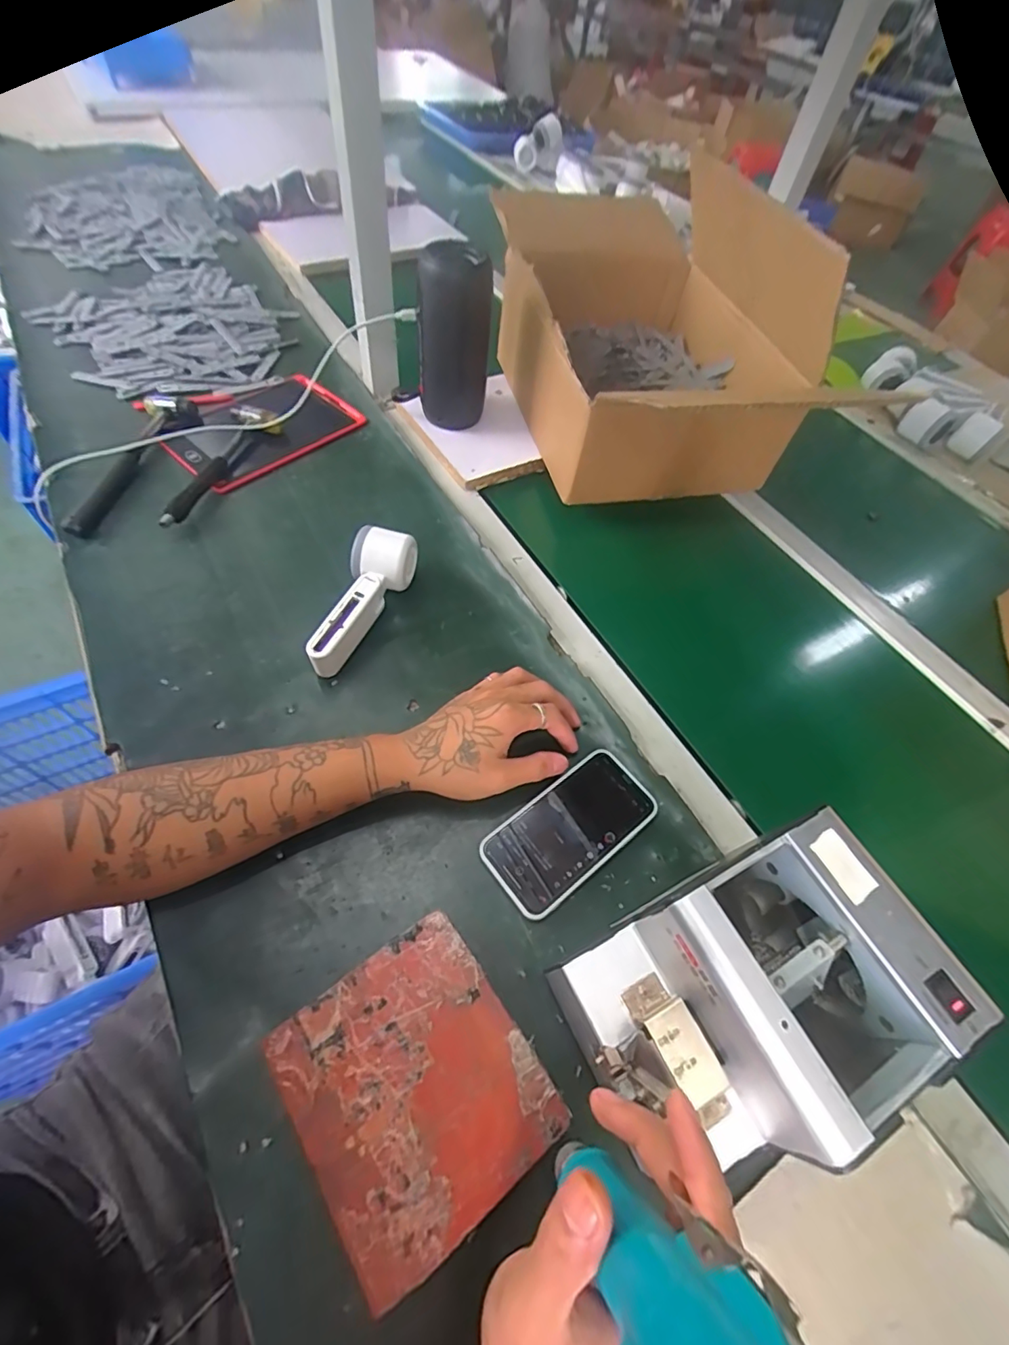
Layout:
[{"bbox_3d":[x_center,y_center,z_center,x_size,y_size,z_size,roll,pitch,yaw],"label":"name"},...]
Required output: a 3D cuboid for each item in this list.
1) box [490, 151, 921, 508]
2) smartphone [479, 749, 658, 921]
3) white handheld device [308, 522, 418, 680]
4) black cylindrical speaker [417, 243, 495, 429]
[{"bbox_3d":[0.171,-0.440,0.653,0.293,0.228,0.426,-8,59,-9],"label":"box"},{"bbox_3d":[0.056,0.128,0.440,0.146,0.009,0.075,-33,66,-22],"label":"smartphone"},{"bbox_3d":[-0.147,-0.073,0.518,0.054,0.053,0.162,24,60,10],"label":"white handheld device"},{"bbox_3d":[-0.061,-0.402,0.651,0.081,0.185,0.060,-2,59,-6],"label":"black cylindrical speaker"}]

